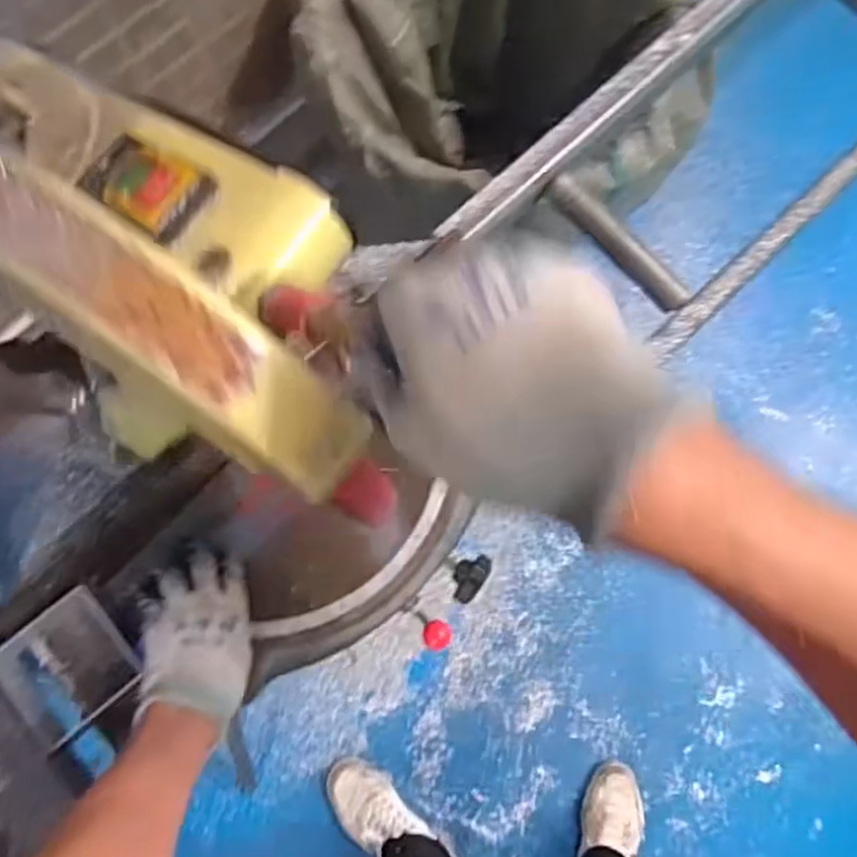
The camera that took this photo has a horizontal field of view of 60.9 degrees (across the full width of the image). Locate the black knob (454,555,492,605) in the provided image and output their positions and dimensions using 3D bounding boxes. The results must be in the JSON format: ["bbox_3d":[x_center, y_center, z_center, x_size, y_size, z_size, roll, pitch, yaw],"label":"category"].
[{"bbox_3d":[0.040,0.148,0.731,0.030,0.026,0.051,37,80,8],"label":"black knob"}]

